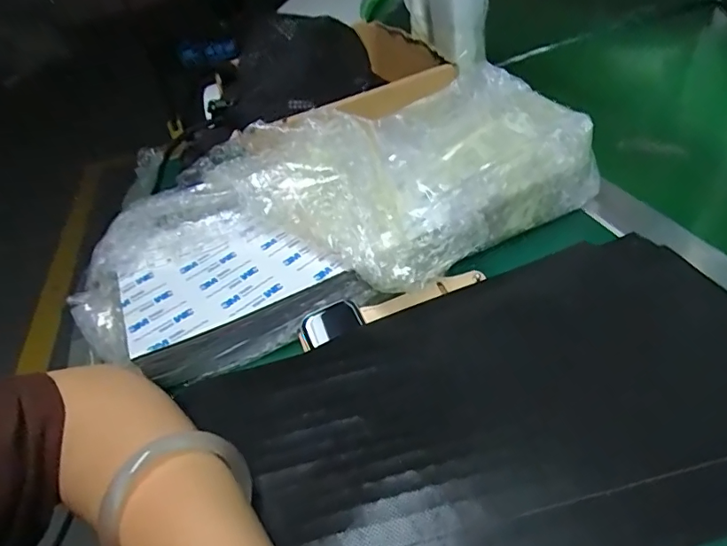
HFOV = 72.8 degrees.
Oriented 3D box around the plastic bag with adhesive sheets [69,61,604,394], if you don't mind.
[{"bbox_3d":[-0.024,-0.044,0.359,0.375,0.073,0.179,-20,41,-9],"label":"plastic bag with adhesive sheets"}]

